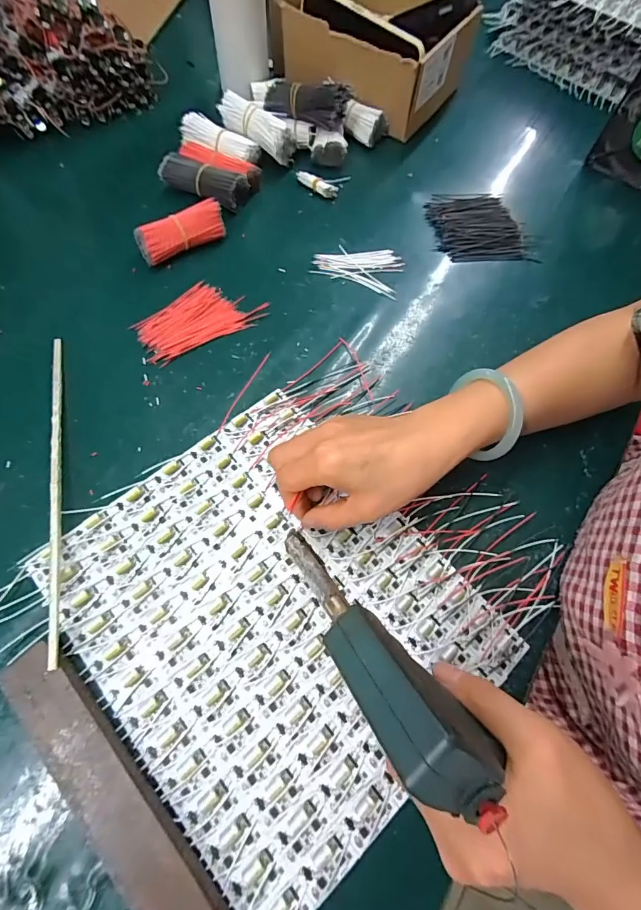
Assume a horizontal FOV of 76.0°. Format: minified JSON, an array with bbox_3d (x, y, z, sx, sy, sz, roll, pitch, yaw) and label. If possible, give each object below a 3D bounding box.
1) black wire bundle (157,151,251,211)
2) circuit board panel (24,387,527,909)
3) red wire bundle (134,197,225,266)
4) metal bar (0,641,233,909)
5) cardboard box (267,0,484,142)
[{"bbox_3d":[-0.129,-0.306,0.460,0.092,0.035,0.039,20,67,7],"label":"black wire bundle"},{"bbox_3d":[-0.036,0.111,0.302,0.248,0.012,0.284,-38,73,-17],"label":"circuit board panel"},{"bbox_3d":[-0.144,-0.230,0.425,0.090,0.037,0.033,-30,71,-14],"label":"red wire bundle"},{"bbox_3d":[-0.130,0.203,0.250,0.037,0.018,0.199,-40,74,-17],"label":"metal bar"},{"bbox_3d":[0.063,-0.525,0.533,0.219,0.115,0.166,32,69,11],"label":"cardboard box"}]

